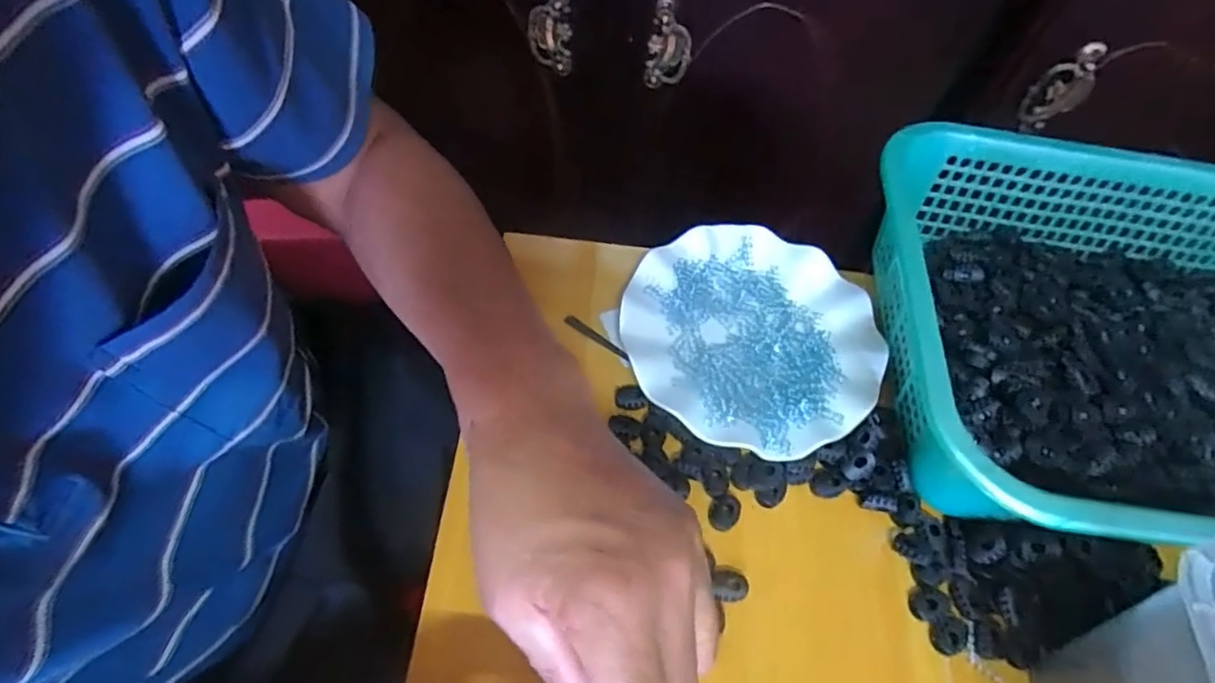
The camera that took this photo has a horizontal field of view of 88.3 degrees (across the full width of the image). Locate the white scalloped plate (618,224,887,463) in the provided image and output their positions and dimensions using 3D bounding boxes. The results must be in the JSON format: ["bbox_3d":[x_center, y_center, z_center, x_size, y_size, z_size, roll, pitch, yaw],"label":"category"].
[{"bbox_3d":[0.102,-0.005,0.450,0.178,0.021,0.179,3,58,-4],"label":"white scalloped plate"}]

